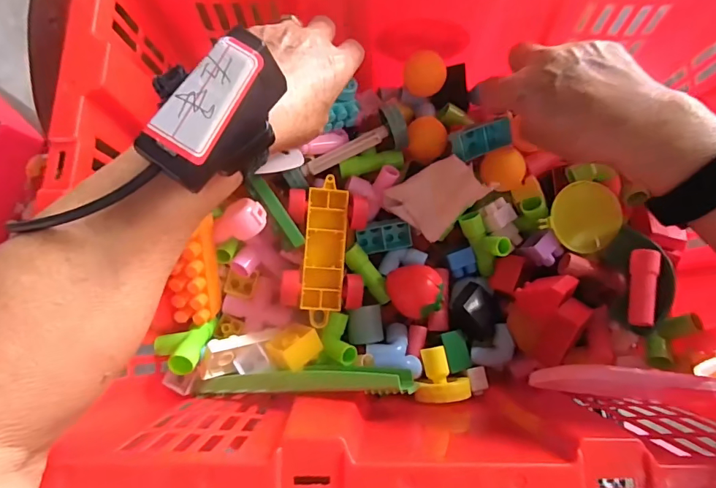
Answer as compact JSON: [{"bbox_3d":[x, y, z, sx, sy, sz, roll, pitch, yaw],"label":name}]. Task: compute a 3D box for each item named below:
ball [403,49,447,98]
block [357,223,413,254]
[{"bbox_3d":[0.060,-0.151,0.398,0.036,0.044,0.035,0,78,-1],"label":"ball"},{"bbox_3d":[0.023,-0.005,0.393,0.046,0.014,0.023,-8,78,-2],"label":"block"}]

